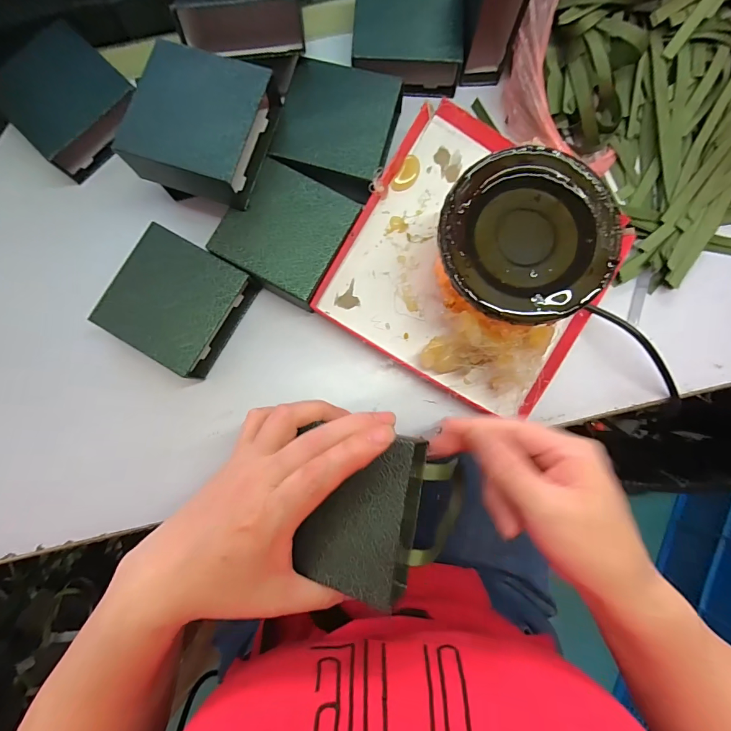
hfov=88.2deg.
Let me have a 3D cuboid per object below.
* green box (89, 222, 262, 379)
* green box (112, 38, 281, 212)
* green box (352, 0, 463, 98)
[{"bbox_3d":[-0.150,-0.052,0.304,0.090,0.036,0.093,32,89,0],"label":"green box"},{"bbox_3d":[-0.125,-0.179,0.281,0.091,0.038,0.100,17,90,0],"label":"green box"},{"bbox_3d":[0.036,-0.290,0.325,0.092,0.038,0.092,3,90,0],"label":"green box"}]

